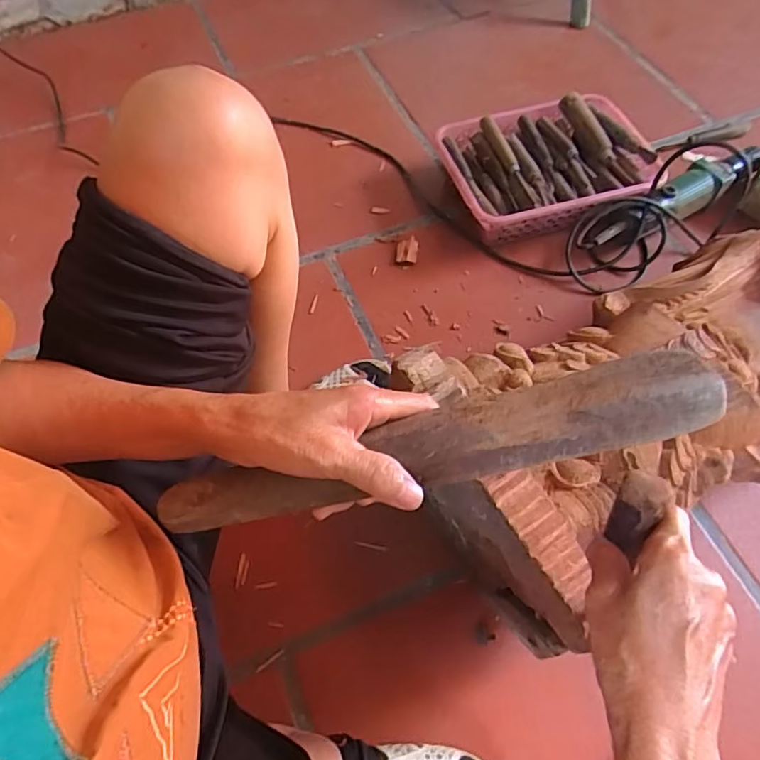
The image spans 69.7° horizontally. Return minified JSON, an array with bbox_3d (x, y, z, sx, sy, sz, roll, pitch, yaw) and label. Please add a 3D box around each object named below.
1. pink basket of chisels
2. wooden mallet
[{"bbox_3d":[0.265,-0.339,0.891,0.314,0.089,0.235,-13,61,-6],"label":"pink basket of chisels"},{"bbox_3d":[0.023,0.040,0.321,0.324,0.024,0.045,-14,60,9],"label":"wooden mallet"}]

